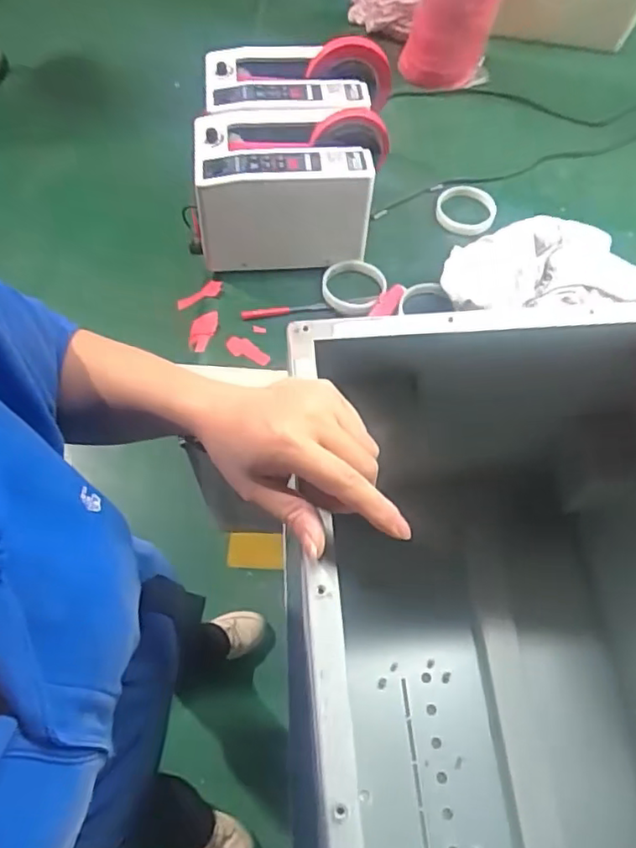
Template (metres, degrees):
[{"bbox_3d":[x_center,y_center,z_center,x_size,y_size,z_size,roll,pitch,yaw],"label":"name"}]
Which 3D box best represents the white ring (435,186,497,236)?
[{"bbox_3d":[0.213,-0.309,0.876,0.087,0.022,0.089,0,61,0],"label":"white ring"}]

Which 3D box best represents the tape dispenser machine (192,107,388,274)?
[{"bbox_3d":[-0.035,-0.298,0.784,0.235,0.162,0.138,-6,62,-4],"label":"tape dispenser machine"}]

